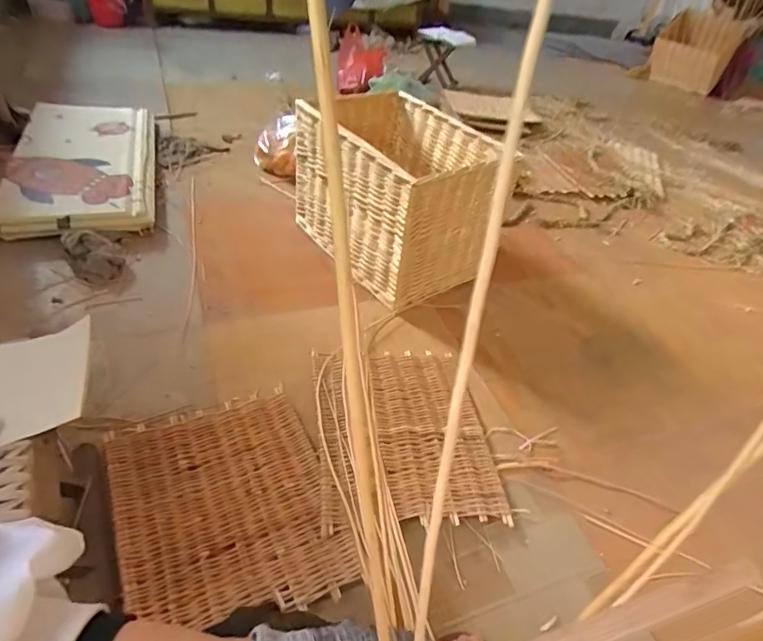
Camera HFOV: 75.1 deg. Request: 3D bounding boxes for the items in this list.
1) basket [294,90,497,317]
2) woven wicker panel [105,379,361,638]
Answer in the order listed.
[{"bbox_3d":[0.029,-0.376,1.438,0.389,0.365,0.558,-19,48,-32],"label":"basket"},{"bbox_3d":[-0.272,0.312,0.861,0.338,0.020,0.419,-12,46,-24],"label":"woven wicker panel"}]

